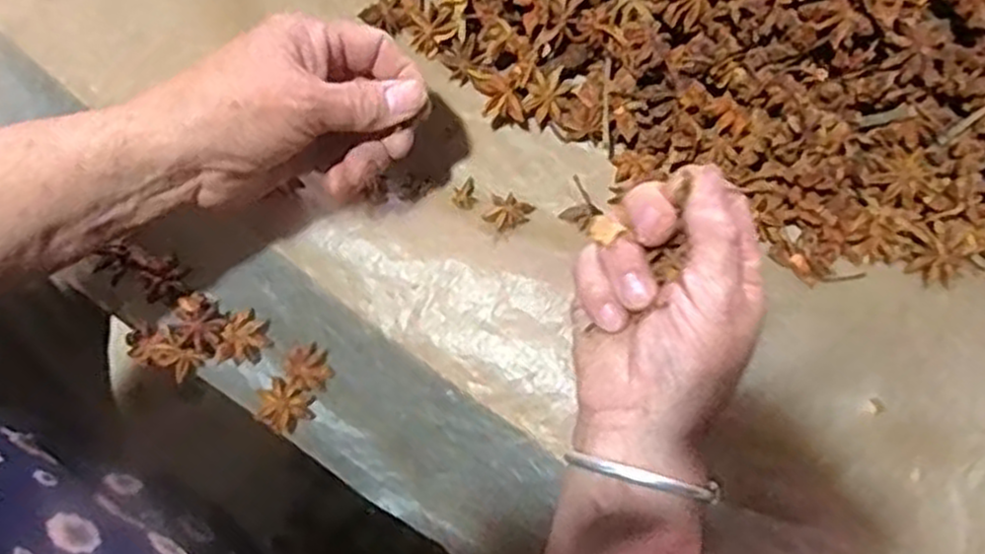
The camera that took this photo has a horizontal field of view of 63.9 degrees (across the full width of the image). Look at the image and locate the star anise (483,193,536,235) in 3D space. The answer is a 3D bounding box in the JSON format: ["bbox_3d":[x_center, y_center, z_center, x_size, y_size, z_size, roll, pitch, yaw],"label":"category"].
[{"bbox_3d":[0.008,-0.034,0.411,0.022,0.011,0.022,27,76,8],"label":"star anise"}]

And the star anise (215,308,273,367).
[{"bbox_3d":[-0.132,0.032,0.419,0.027,0.014,0.028,8,80,-31],"label":"star anise"}]

